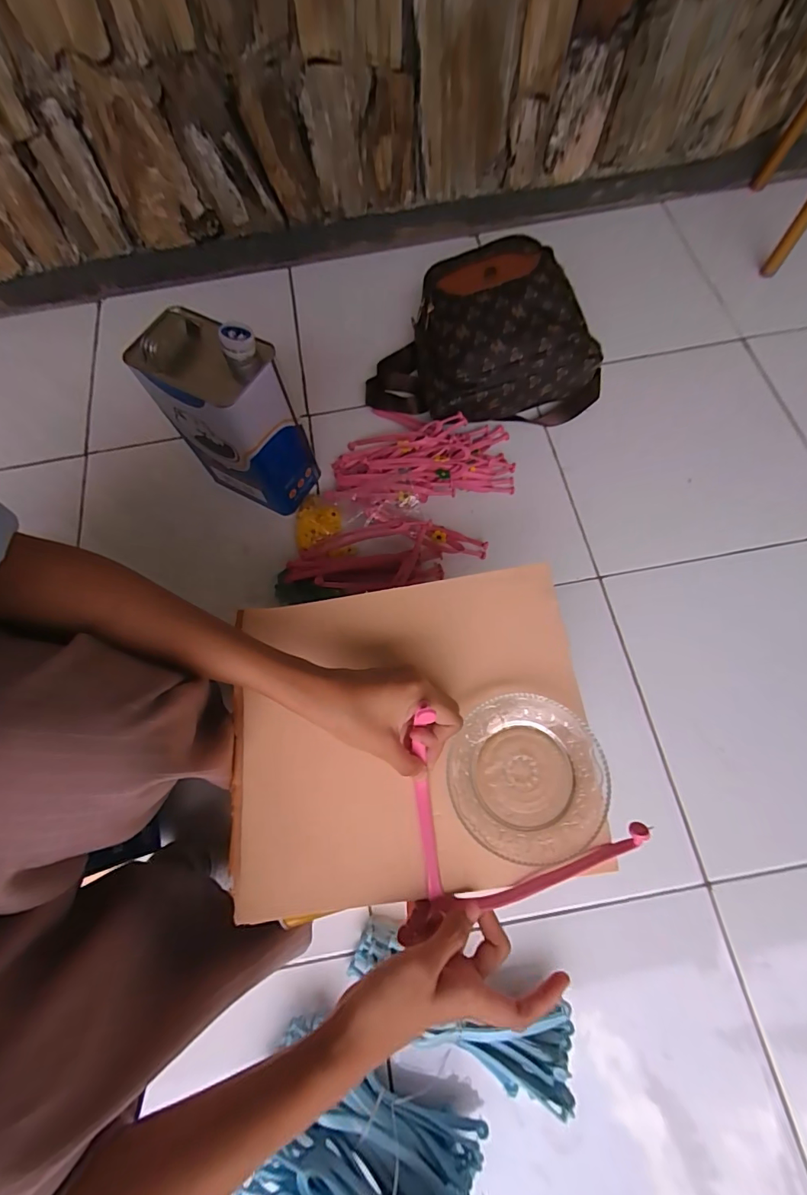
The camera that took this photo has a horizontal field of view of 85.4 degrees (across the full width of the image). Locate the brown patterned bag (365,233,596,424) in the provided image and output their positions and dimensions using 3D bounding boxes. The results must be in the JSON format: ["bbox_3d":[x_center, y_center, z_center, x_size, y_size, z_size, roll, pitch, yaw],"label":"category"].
[{"bbox_3d":[0.116,-0.434,0.701,0.366,0.141,0.274,-7,70,0],"label":"brown patterned bag"}]

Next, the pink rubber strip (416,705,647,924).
[{"bbox_3d":[0.088,0.143,0.311,0.158,0.049,0.131,-8,70,0],"label":"pink rubber strip"}]

